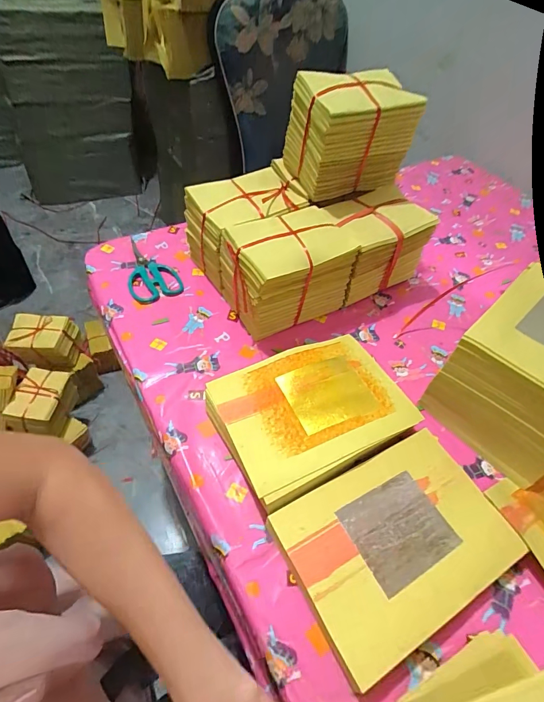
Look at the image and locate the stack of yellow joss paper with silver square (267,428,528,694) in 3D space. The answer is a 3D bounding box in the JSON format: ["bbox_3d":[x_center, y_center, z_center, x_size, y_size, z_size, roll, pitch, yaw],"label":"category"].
[{"bbox_3d":[0.131,0.199,0.416,0.225,0.033,0.158,-21,57,-20],"label":"stack of yellow joss paper with silver square"}]

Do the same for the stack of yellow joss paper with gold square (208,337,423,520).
[{"bbox_3d":[0.049,0.075,0.497,0.227,0.051,0.170,-23,57,-21],"label":"stack of yellow joss paper with gold square"}]

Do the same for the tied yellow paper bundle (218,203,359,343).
[{"bbox_3d":[0.022,-0.118,0.596,0.170,0.131,0.124,-21,57,-20],"label":"tied yellow paper bundle"}]

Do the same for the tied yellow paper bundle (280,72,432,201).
[{"bbox_3d":[0.117,-0.337,0.611,0.160,0.146,0.126,-12,54,-15],"label":"tied yellow paper bundle"}]

